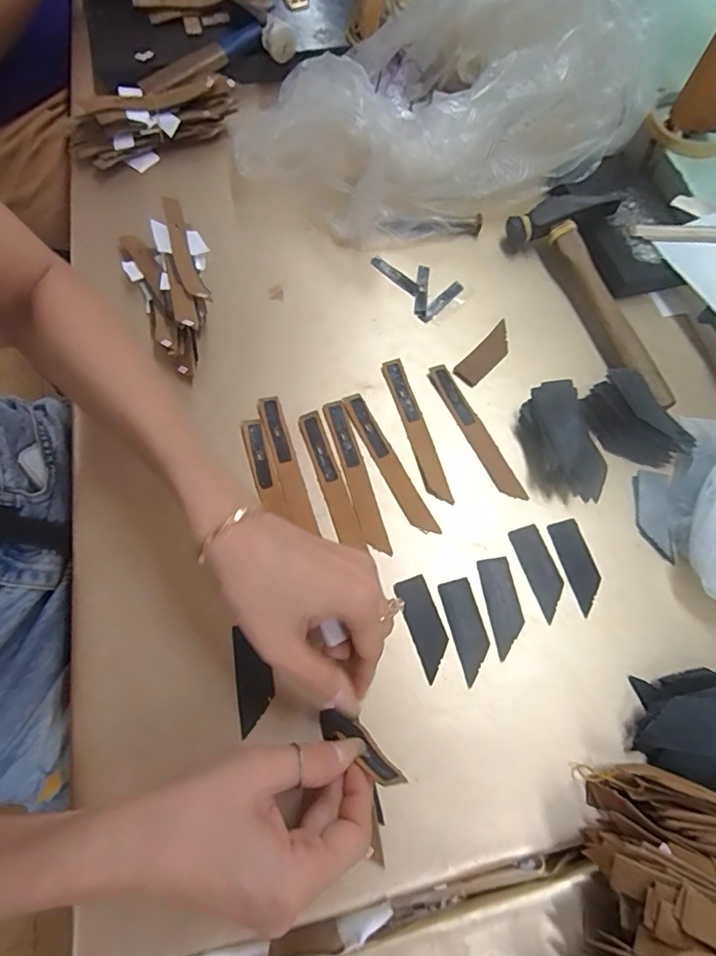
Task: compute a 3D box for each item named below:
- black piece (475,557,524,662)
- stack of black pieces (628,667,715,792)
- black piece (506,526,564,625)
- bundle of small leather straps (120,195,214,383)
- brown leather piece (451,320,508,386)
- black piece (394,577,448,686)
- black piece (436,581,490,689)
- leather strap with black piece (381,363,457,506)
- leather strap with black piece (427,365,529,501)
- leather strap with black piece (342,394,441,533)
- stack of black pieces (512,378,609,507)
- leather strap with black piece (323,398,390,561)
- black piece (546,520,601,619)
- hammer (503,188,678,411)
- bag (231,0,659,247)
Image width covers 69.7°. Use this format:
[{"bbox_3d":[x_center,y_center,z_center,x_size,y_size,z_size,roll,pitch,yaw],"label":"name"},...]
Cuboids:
[{"bbox_3d":[0.099,0.086,0.349,0.023,0.004,0.064,-6,68,-5],"label":"black piece"},{"bbox_3d":[0.214,0.152,0.312,0.082,0.031,0.062,13,68,3],"label":"stack of black pieces"},{"bbox_3d":[0.127,0.064,0.359,0.024,0.004,0.063,-17,69,-9],"label":"black piece"},{"bbox_3d":[-0.152,-0.158,0.429,0.068,0.031,0.168,-20,70,-10],"label":"bundle of small leather straps"},{"bbox_3d":[0.109,-0.104,0.435,0.023,0.005,0.070,40,71,13],"label":"brown leather piece"},{"bbox_3d":[0.044,0.098,0.342,0.023,0.004,0.064,-18,69,-10],"label":"black piece"},{"bbox_3d":[0.072,0.100,0.341,0.023,0.004,0.064,-13,69,-8],"label":"black piece"},{"bbox_3d":[0.046,-0.038,0.399,0.018,0.004,0.125,-14,69,-8],"label":"leather strap with black piece"},{"bbox_3d":[0.092,-0.037,0.400,0.018,0.004,0.125,-24,71,-12],"label":"leather strap with black piece"},{"bbox_3d":[0.021,-0.012,0.387,0.019,0.004,0.124,-25,71,-12],"label":"leather strap with black piece"},{"bbox_3d":[0.158,-0.028,0.385,0.058,0.035,0.088,-9,68,-6],"label":"stack of black pieces"},{"bbox_3d":[-0.002,-0.004,0.381,0.017,0.004,0.124,-15,69,-9],"label":"leather strap with black piece"},{"bbox_3d":[0.156,0.061,0.363,0.025,0.004,0.063,-13,69,-8],"label":"black piece"},{"bbox_3d":[0.219,-0.163,0.437,0.082,0.030,0.218,-21,70,-11],"label":"hammer"},{"bbox_3d":[0.074,-0.363,0.473,0.360,0.122,0.225,-10,68,-7],"label":"bag"}]

